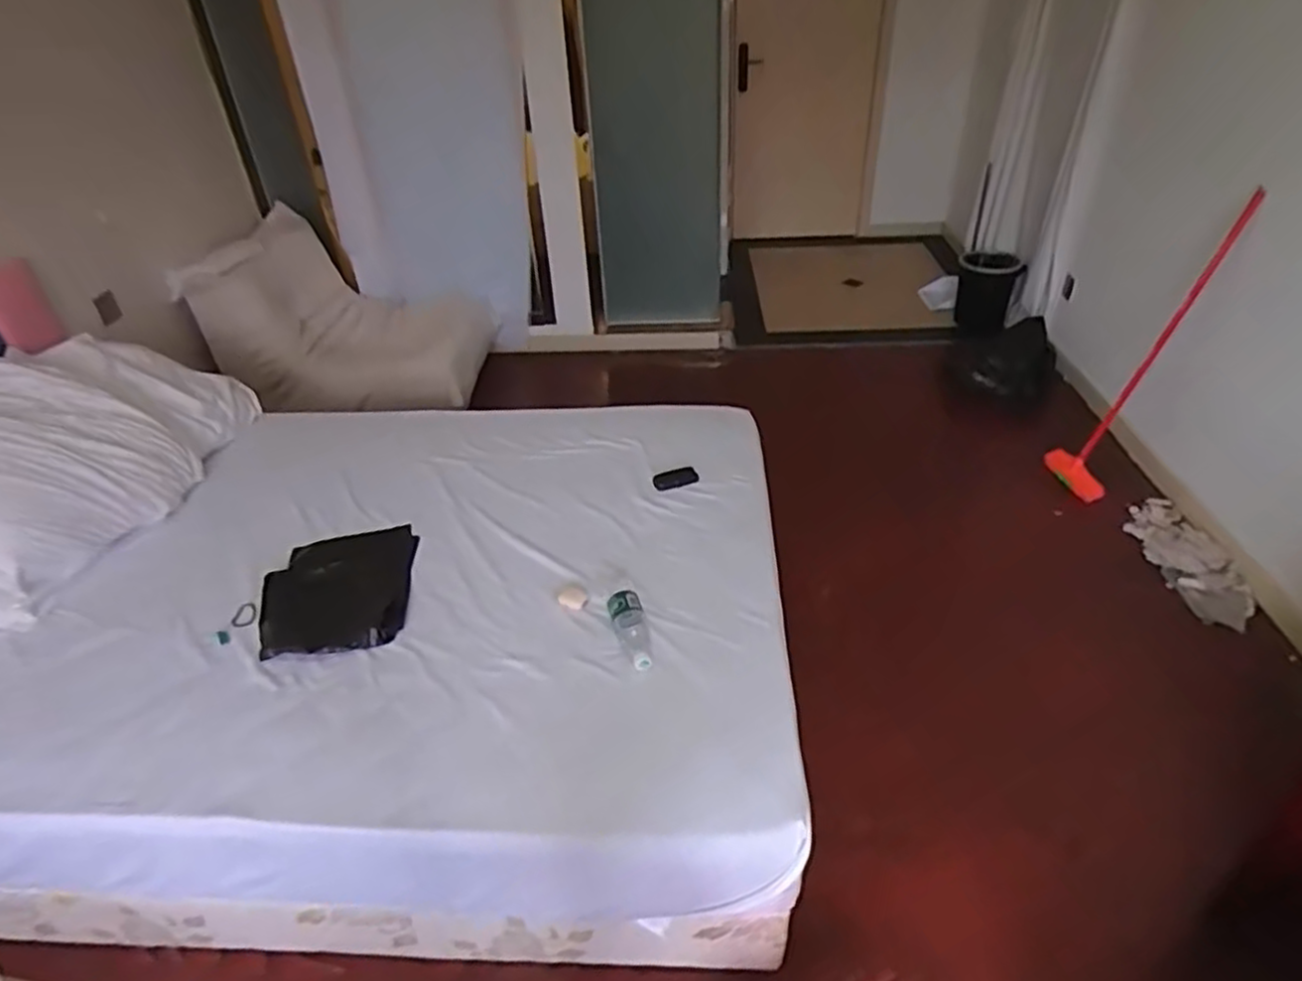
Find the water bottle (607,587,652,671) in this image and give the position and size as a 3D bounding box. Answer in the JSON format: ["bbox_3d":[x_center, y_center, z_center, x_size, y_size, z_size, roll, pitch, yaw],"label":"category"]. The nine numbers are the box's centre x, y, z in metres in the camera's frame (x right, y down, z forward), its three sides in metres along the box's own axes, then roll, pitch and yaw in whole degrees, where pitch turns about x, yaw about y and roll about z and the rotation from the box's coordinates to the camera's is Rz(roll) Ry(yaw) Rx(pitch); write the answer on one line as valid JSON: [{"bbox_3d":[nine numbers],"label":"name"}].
[{"bbox_3d":[-0.033,0.265,1.395,0.064,0.070,0.162,-11,36,-11],"label":"water bottle"}]

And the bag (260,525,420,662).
[{"bbox_3d":[-0.691,0.212,1.654,0.317,0.024,0.409,-10,36,-5],"label":"bag"}]

